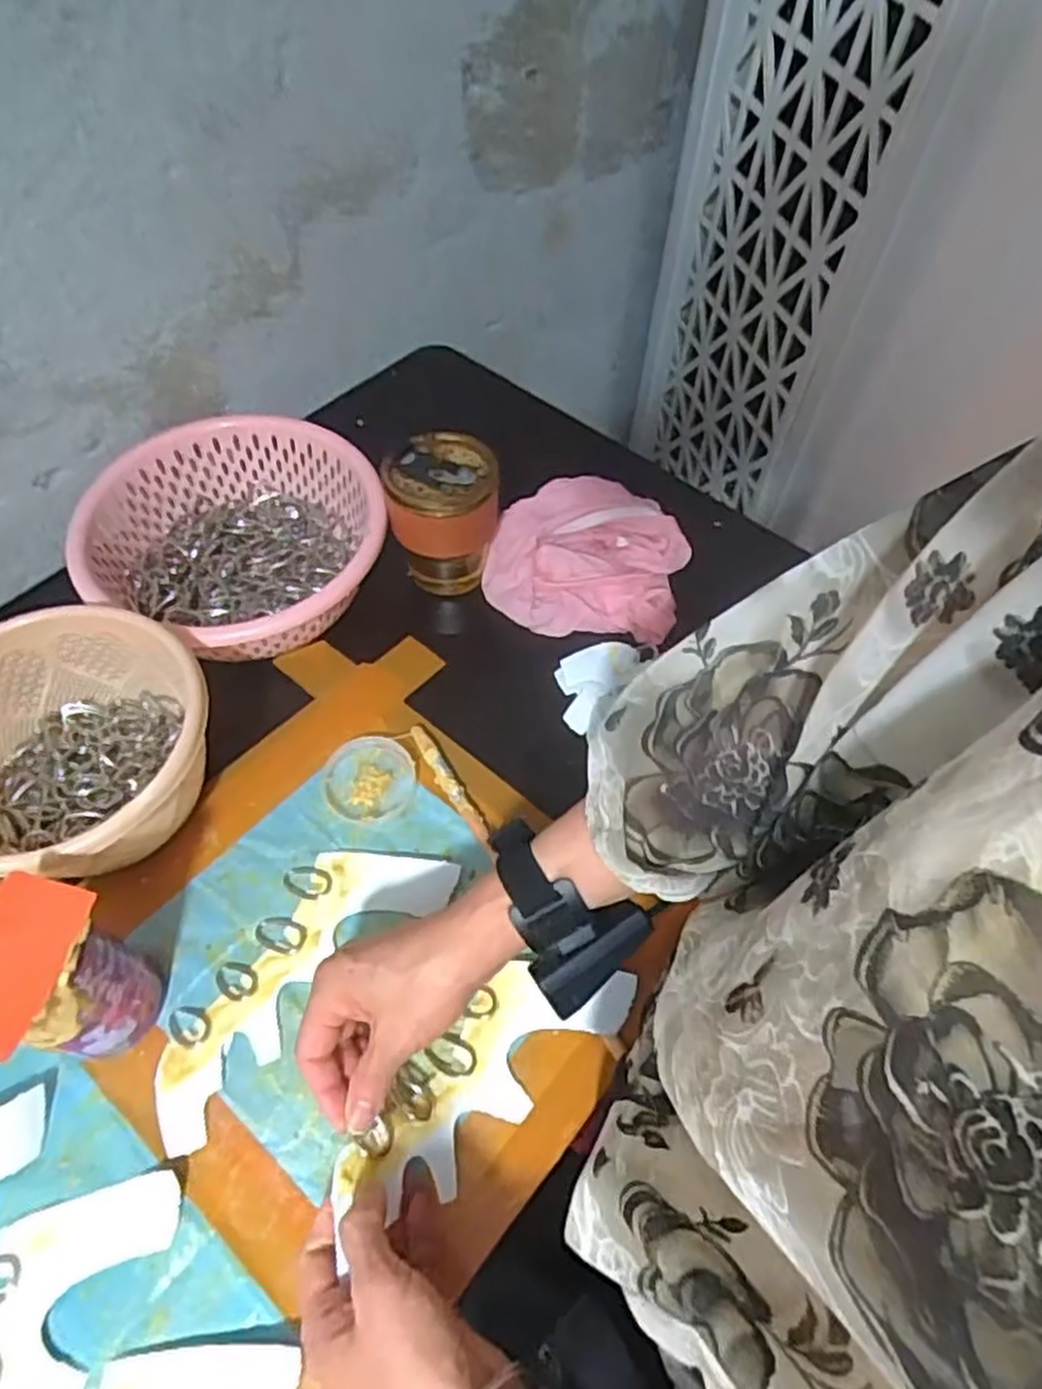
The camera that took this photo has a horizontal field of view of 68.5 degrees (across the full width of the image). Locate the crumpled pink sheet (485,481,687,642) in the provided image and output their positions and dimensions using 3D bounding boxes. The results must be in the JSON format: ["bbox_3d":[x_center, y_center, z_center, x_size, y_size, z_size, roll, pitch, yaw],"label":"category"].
[{"bbox_3d":[0.055,-0.113,0.638,0.160,0.052,0.133,9,58,4],"label":"crumpled pink sheet"}]

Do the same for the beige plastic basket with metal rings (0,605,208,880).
[{"bbox_3d":[-0.291,0.046,0.495,0.171,0.103,0.169,-6,58,-5],"label":"beige plastic basket with metal rings"}]

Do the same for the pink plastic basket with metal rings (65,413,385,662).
[{"bbox_3d":[-0.216,-0.113,0.602,0.204,0.093,0.205,1,58,-1],"label":"pink plastic basket with metal rings"}]

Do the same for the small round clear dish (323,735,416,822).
[{"bbox_3d":[-0.107,0.059,0.543,0.061,0.008,0.063,1,58,-1],"label":"small round clear dish"}]

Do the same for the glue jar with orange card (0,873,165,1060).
[{"bbox_3d":[-0.249,0.157,0.413,0.064,0.121,0.077,12,58,6],"label":"glue jar with orange card"}]

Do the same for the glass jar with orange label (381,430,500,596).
[{"bbox_3d":[-0.060,-0.135,0.607,0.082,0.115,0.080,1,58,-1],"label":"glass jar with orange label"}]

